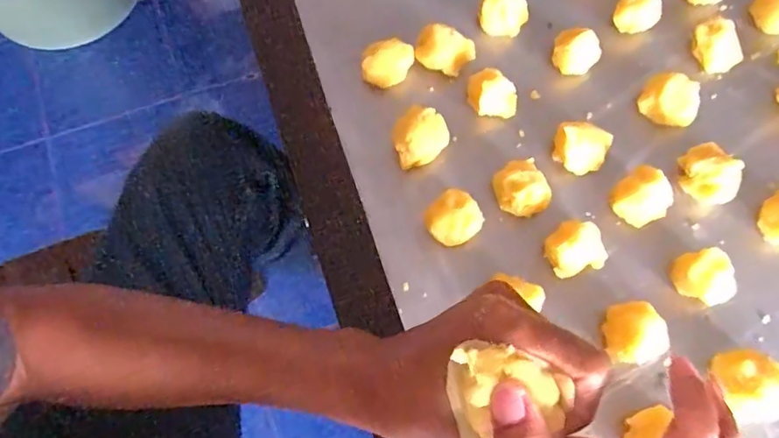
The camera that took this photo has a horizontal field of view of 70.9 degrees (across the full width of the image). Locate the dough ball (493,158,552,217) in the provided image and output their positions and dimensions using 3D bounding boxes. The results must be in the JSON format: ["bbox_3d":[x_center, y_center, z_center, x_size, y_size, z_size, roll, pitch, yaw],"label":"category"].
[{"bbox_3d":[0.082,-0.019,0.339,0.030,0.022,0.034,-27,72,-8],"label":"dough ball"}]

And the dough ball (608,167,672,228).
[{"bbox_3d":[0.155,-0.013,0.336,0.028,0.028,0.030,0,70,1],"label":"dough ball"}]

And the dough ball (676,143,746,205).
[{"bbox_3d":[0.198,-0.027,0.340,0.025,0.027,0.037,-34,73,-10],"label":"dough ball"}]

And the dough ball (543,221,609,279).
[{"bbox_3d":[0.109,0.018,0.327,0.034,0.029,0.029,-16,70,-4],"label":"dough ball"}]

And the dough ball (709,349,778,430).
[{"bbox_3d":[0.195,0.092,0.298,0.030,0.030,0.039,-15,70,-4],"label":"dough ball"}]

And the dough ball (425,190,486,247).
[{"bbox_3d":[0.039,0.002,0.334,0.030,0.025,0.031,0,70,1],"label":"dough ball"}]

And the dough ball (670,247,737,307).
[{"bbox_3d":[0.183,0.035,0.319,0.024,0.029,0.032,-24,71,-7],"label":"dough ball"}]

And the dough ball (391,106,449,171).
[{"bbox_3d":[0.019,-0.053,0.352,0.036,0.026,0.031,-23,71,-7],"label":"dough ball"}]

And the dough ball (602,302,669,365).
[{"bbox_3d":[0.135,0.065,0.308,0.028,0.031,0.030,1,70,2],"label":"dough ball"}]

